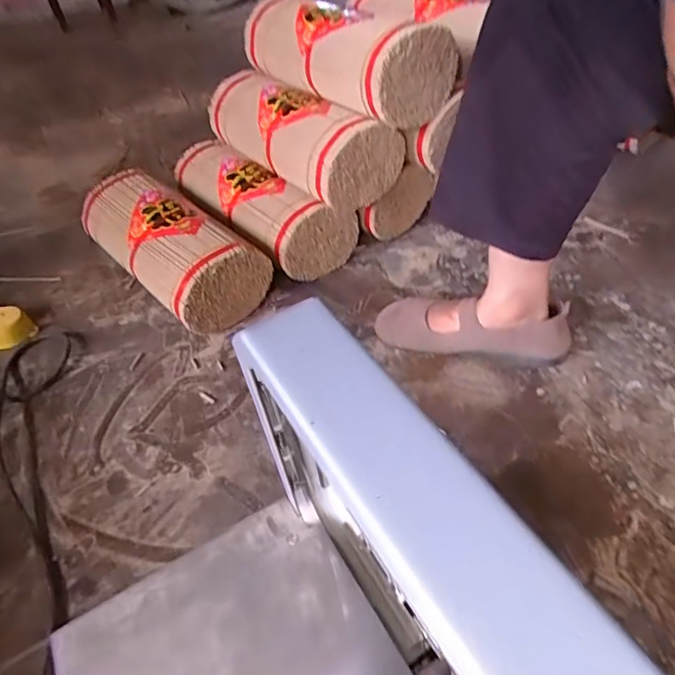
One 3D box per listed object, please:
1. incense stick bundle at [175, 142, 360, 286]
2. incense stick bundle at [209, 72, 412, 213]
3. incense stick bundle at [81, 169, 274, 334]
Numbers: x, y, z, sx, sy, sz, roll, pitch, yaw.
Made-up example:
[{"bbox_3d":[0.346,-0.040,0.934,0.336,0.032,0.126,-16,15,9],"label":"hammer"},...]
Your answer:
[{"bbox_3d":[-0.139,-0.216,0.817,0.345,0.115,0.138,33,56,31],"label":"incense stick bundle"},{"bbox_3d":[-0.064,-0.315,0.777,0.140,0.127,0.341,-31,51,-23],"label":"incense stick bundle"},{"bbox_3d":[-0.252,-0.140,0.751,0.149,0.115,0.320,-36,53,-27],"label":"incense stick bundle"}]

